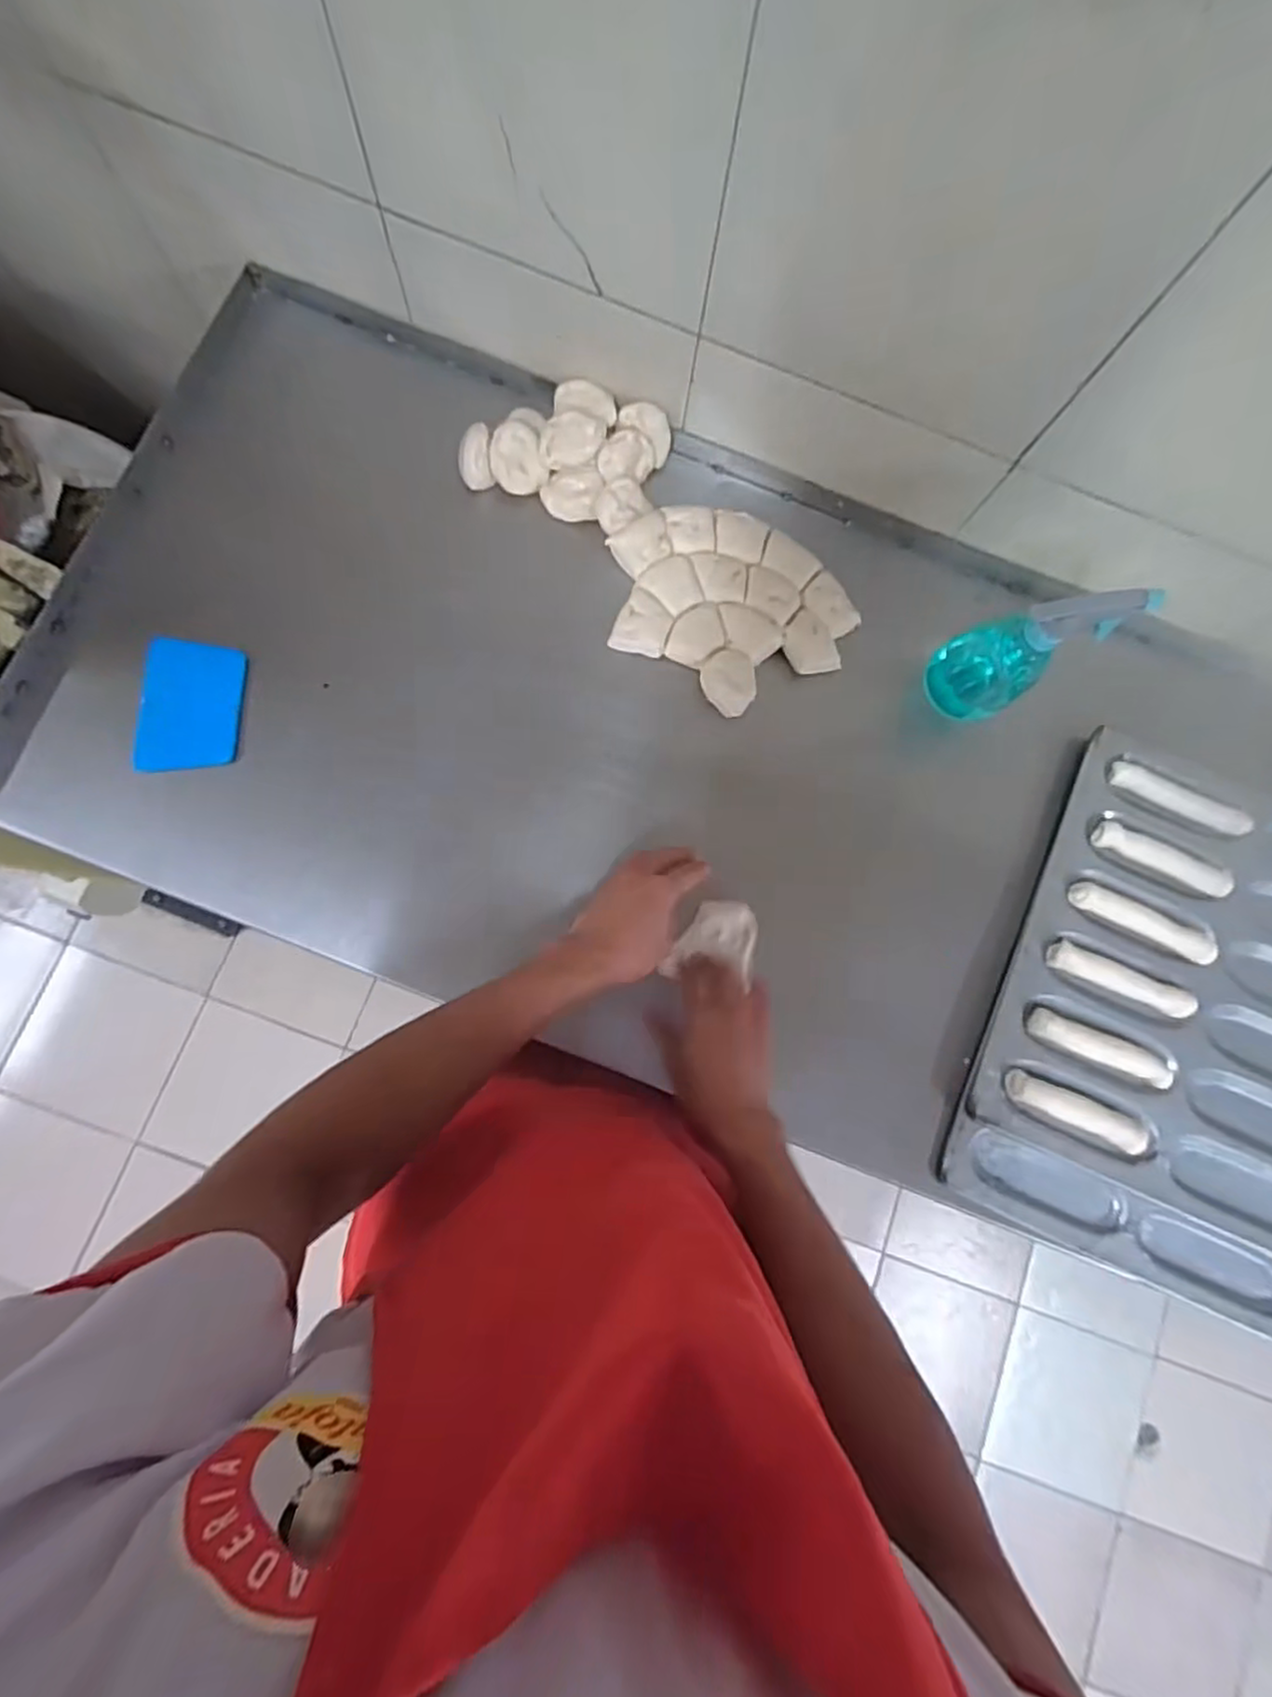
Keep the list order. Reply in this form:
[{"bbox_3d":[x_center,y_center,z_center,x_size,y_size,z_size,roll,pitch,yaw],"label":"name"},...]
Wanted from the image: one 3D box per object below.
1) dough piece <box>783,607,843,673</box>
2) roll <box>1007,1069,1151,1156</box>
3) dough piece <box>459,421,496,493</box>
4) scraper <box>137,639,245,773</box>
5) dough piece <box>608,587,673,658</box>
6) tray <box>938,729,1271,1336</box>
[{"bbox_3d":[0.176,-0.209,0.681,0.053,0.006,0.065,-6,83,-3],"label":"dough piece"},{"bbox_3d":[0.395,0.237,0.607,0.124,0.020,0.029,24,82,1],"label":"roll"},{"bbox_3d":[-0.162,-0.392,0.689,0.035,0.046,0.049,-11,83,-3],"label":"dough piece"},{"bbox_3d":[-0.420,-0.137,0.637,0.091,0.005,0.127,2,82,-2],"label":"scraper"},{"bbox_3d":[0.008,-0.225,0.673,0.053,0.014,0.063,20,82,1],"label":"dough piece"},{"bbox_3d":[0.530,0.160,0.634,0.352,0.022,0.465,24,82,1],"label":"tray"}]

